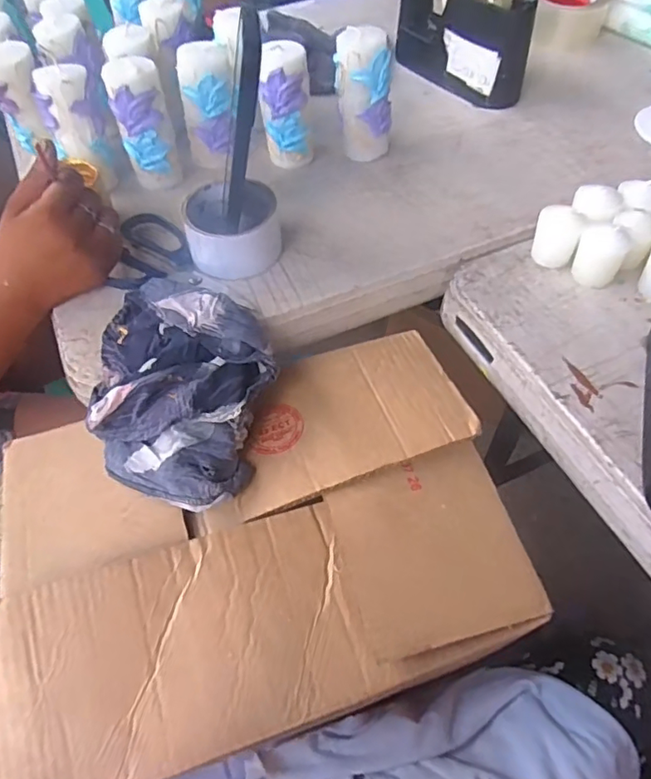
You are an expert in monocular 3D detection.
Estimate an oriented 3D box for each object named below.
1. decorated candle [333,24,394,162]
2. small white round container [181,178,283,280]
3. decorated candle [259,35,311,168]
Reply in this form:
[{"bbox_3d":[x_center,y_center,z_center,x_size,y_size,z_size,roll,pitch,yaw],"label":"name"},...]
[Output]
[{"bbox_3d":[0.039,-0.291,0.557,0.055,0.116,0.043,-1,54,2],"label":"decorated candle"},{"bbox_3d":[-0.081,-0.145,0.490,0.080,0.051,0.085,-1,54,2],"label":"small white round container"},{"bbox_3d":[-0.040,-0.276,0.550,0.048,0.111,0.040,1,54,3],"label":"decorated candle"}]

